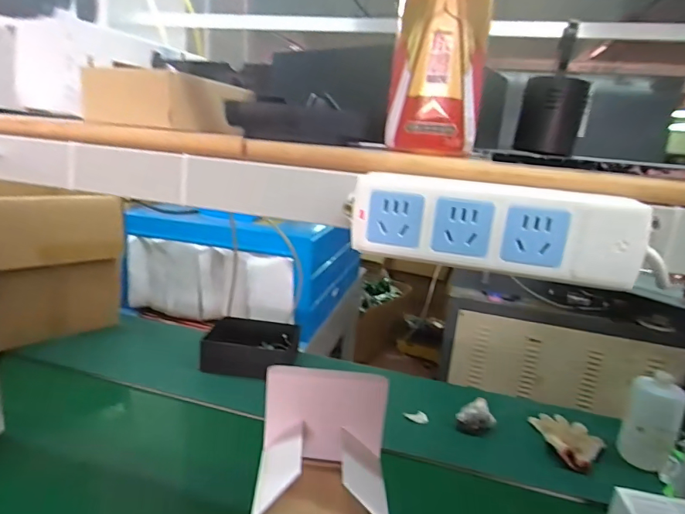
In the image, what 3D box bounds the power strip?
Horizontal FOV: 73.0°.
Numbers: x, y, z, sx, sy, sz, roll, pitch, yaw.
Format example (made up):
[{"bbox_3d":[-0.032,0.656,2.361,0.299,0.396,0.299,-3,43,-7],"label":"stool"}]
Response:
[{"bbox_3d":[0.091,-0.019,0.288,0.170,0.049,0.026,9,15,18],"label":"power strip"}]

